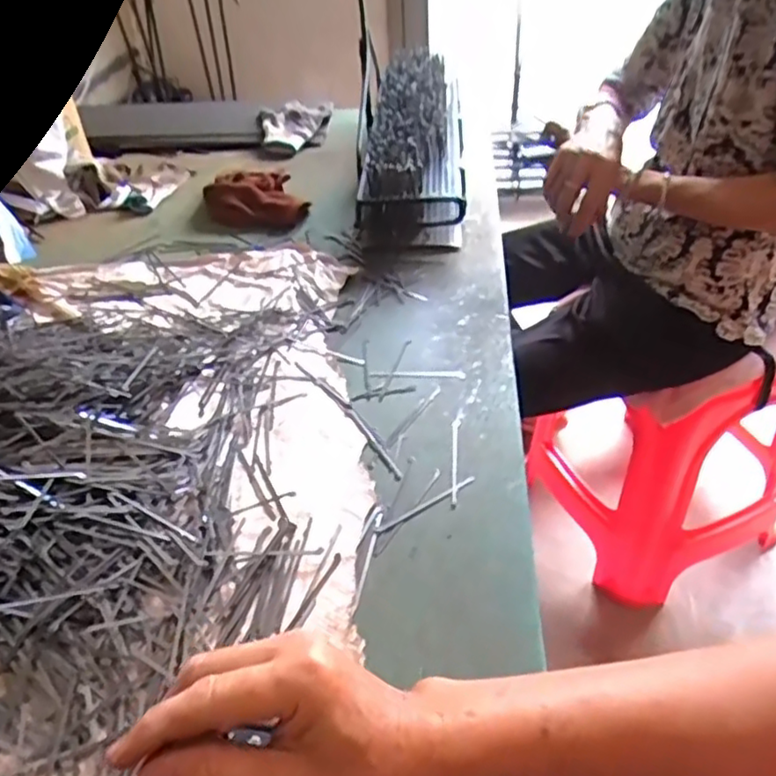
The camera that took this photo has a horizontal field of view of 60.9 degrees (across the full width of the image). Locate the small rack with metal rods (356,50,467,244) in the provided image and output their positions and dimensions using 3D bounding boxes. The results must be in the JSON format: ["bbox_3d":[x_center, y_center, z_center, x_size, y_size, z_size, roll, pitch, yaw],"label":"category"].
[{"bbox_3d":[0.051,-0.410,1.096,0.143,0.136,0.526,0,40,7],"label":"small rack with metal rods"}]

